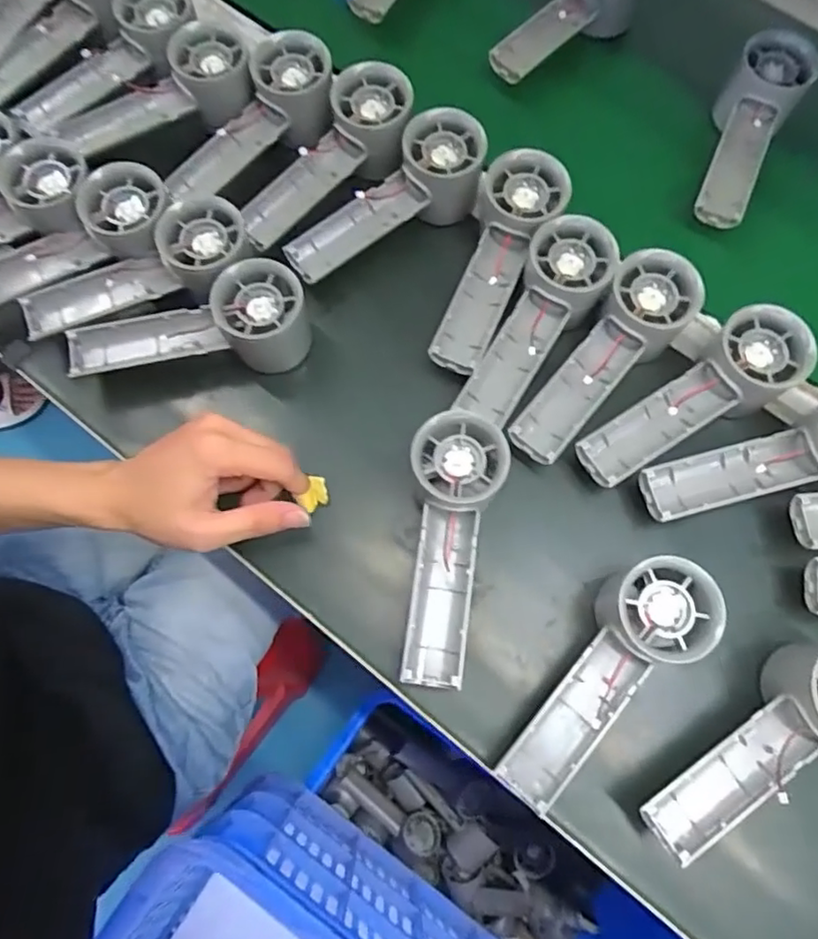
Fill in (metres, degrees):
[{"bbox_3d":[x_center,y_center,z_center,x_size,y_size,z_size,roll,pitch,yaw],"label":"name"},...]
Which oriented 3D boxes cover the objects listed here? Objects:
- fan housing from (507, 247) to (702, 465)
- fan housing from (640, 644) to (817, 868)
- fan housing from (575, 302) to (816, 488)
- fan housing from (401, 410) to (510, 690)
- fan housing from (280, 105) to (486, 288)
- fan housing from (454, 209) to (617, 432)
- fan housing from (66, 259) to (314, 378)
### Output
[{"bbox_3d":[0.128,-0.072,0.407,0.053,0.041,0.154,39,77,9],"label":"fan housing"},{"bbox_3d":[0.197,0.147,0.342,0.154,0.038,0.062,-28,77,-8],"label":"fan housing"},{"bbox_3d":[0.183,-0.044,0.400,0.155,0.038,0.054,-34,77,-10],"label":"fan housing"},{"bbox_3d":[0.025,0.049,0.384,0.053,0.058,0.157,5,74,0],"label":"fan housing"},{"bbox_3d":[-0.017,-0.193,0.459,0.156,0.050,0.055,-33,77,4],"label":"fan housing"},{"bbox_3d":[0.084,-0.097,0.427,0.056,0.040,0.157,32,89,8],"label":"fan housing"},{"bbox_3d":[-0.148,-0.096,0.425,0.157,0.052,0.057,-4,74,-2],"label":"fan housing"}]

